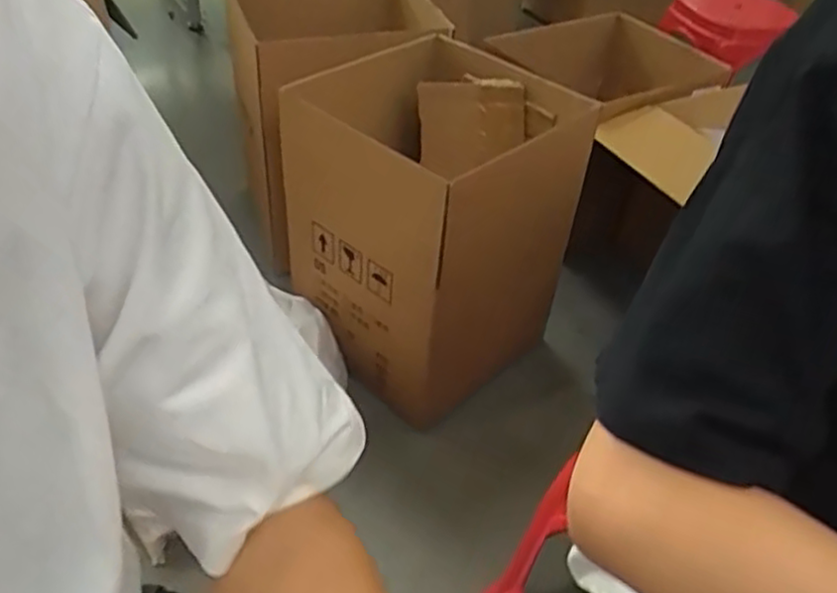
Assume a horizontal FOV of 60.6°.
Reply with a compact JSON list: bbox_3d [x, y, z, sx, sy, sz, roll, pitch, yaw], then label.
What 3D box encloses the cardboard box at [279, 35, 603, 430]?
[{"bbox_3d":[0.028,-0.127,1.344,0.425,0.549,0.372,-29,52,-33],"label":"cardboard box"}]

